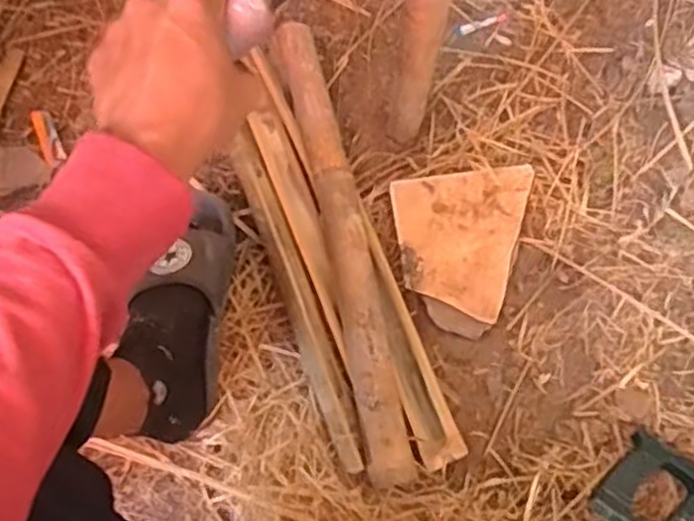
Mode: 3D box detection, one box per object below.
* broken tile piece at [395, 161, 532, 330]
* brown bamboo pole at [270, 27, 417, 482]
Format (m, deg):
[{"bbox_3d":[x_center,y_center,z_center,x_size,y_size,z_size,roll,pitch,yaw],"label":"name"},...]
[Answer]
[{"bbox_3d":[0.110,-0.032,0.756,0.131,0.014,0.157,17,82,-1],"label":"broken tile piece"},{"bbox_3d":[-0.006,-0.027,0.746,0.049,0.037,0.491,-12,77,-1],"label":"brown bamboo pole"}]

